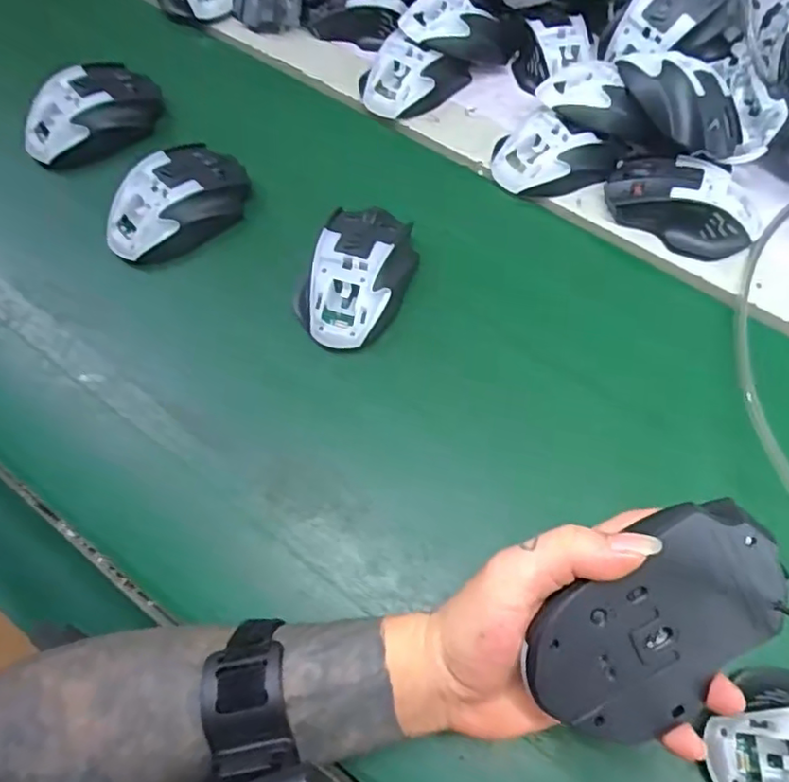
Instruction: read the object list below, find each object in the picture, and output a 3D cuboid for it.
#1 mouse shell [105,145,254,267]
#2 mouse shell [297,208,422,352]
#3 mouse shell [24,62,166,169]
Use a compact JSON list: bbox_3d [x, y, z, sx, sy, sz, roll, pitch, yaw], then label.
[{"bbox_3d":[-0.171,-0.149,0.492,0.068,0.042,0.113,32,68,16],"label":"mouse shell"},{"bbox_3d":[-0.026,-0.088,0.457,0.069,0.042,0.113,19,65,10],"label":"mouse shell"},{"bbox_3d":[-0.261,-0.240,0.540,0.068,0.044,0.121,36,69,17],"label":"mouse shell"}]

